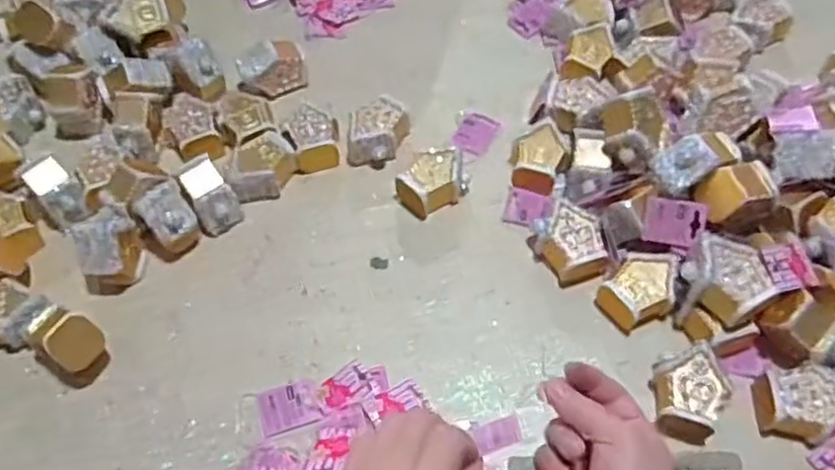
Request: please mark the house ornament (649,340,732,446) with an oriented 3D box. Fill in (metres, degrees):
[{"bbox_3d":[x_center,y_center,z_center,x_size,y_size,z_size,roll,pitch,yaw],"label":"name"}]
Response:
[{"bbox_3d":[0.262,0.151,0.671,0.071,0.051,0.088,19,61,14],"label":"house ornament"}]

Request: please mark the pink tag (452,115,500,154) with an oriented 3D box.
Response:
[{"bbox_3d":[0.073,-0.127,0.873,0.048,0.007,0.063,23,62,16],"label":"pink tag"}]

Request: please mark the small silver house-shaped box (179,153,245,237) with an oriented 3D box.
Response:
[{"bbox_3d":[-0.239,-0.044,0.806,0.053,0.068,0.068,-27,61,-13],"label":"small silver house-shaped box"}]

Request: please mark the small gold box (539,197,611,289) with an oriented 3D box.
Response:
[{"bbox_3d":[0.168,0.008,0.764,0.066,0.055,0.082,-10,59,-4],"label":"small gold box"}]

